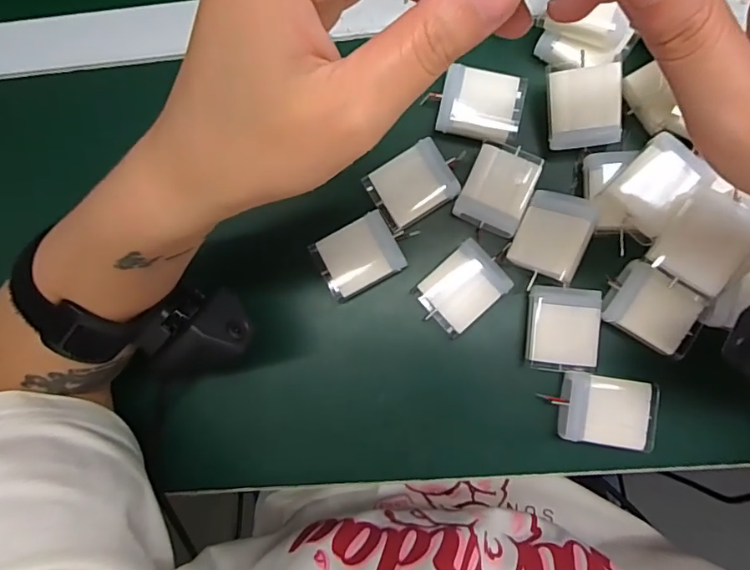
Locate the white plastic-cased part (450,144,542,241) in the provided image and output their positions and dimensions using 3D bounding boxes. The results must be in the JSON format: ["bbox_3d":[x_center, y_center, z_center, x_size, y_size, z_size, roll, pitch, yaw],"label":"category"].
[{"bbox_3d":[0.078,-0.062,0.314,0.040,0.008,0.054,23,88,5],"label":"white plastic-cased part"}]

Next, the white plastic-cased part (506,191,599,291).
[{"bbox_3d":[0.108,-0.029,0.303,0.040,0.011,0.055,24,89,35],"label":"white plastic-cased part"}]

